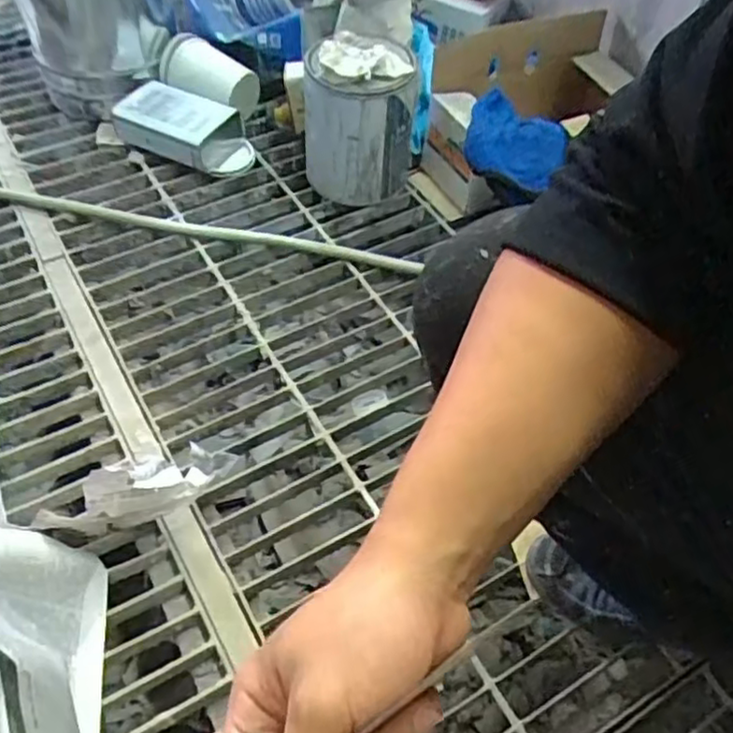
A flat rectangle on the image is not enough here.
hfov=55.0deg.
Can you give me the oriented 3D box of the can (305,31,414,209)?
[{"bbox_3d":[-0.013,-0.379,1.085,0.159,0.222,0.159,2,52,-3],"label":"can"}]

